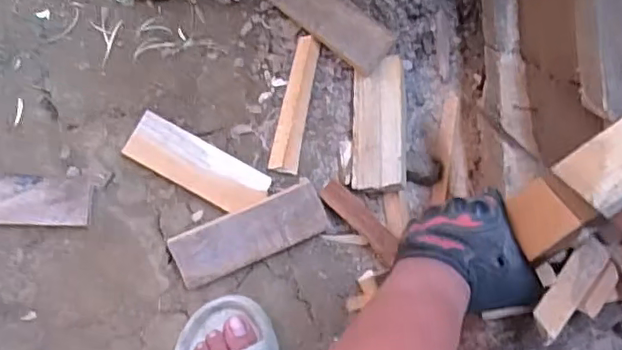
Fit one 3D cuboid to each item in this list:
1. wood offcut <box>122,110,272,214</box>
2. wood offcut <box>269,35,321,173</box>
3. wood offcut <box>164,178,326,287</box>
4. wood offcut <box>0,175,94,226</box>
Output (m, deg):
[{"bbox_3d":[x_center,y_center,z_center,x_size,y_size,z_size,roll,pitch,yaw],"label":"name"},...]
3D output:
[{"bbox_3d":[-0.137,-0.010,0.702,0.175,0.023,0.058,28,76,6],"label":"wood offcut"},{"bbox_3d":[-0.019,-0.090,0.725,0.035,0.018,0.179,10,75,1],"label":"wood offcut"},{"bbox_3d":[-0.069,0.068,0.665,0.175,0.013,0.063,-24,99,-8],"label":"wood offcut"},{"bbox_3d":[-0.348,0.030,0.683,0.173,0.017,0.058,2,75,-1],"label":"wood offcut"}]

